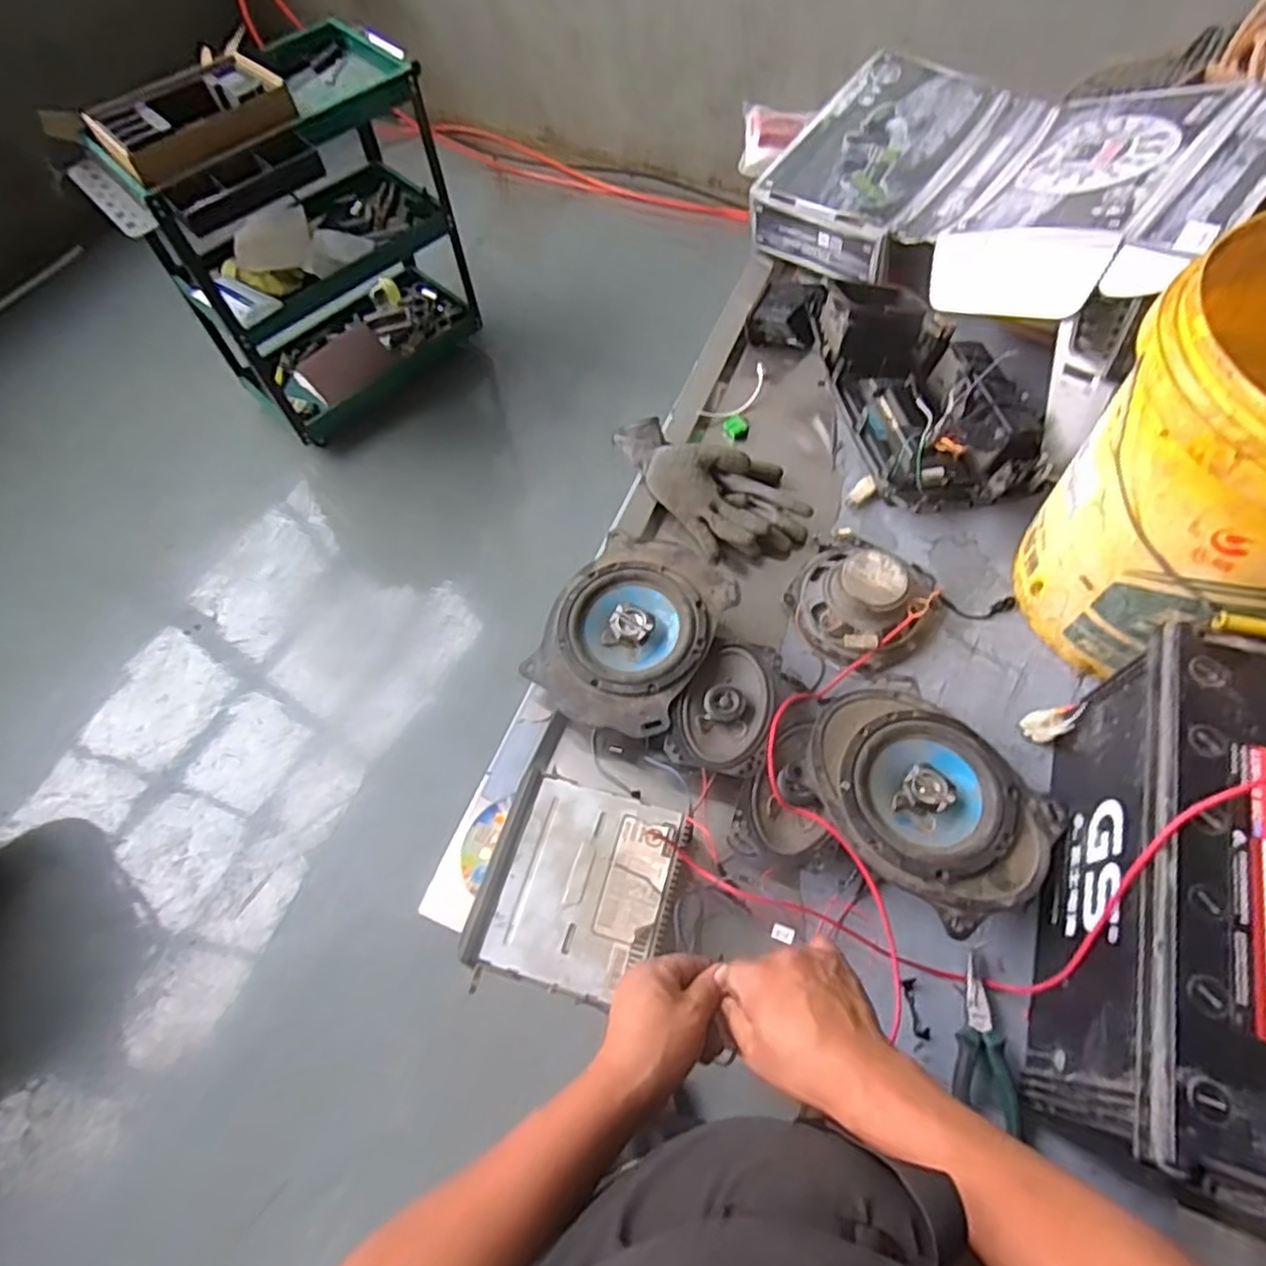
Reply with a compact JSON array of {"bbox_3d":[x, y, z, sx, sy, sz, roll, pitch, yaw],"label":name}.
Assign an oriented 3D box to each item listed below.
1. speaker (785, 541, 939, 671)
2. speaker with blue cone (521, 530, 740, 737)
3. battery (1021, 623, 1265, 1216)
[{"bbox_3d":[0.263,-0.044,0.802,0.158,0.060,0.147,-1,63,2],"label":"speaker"},{"bbox_3d":[-0.001,0.000,0.794,0.173,0.047,0.224,25,67,14],"label":"speaker with blue cone"},{"bbox_3d":[0.452,0.217,0.562,0.157,0.217,0.378,18,65,11],"label":"battery"}]

